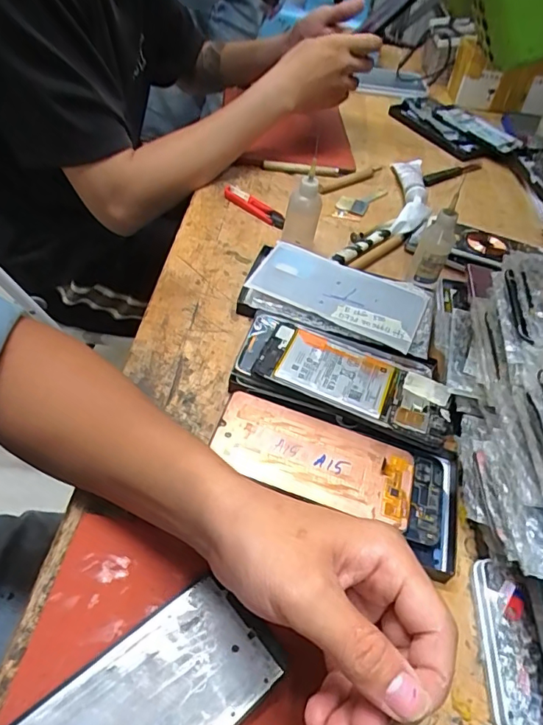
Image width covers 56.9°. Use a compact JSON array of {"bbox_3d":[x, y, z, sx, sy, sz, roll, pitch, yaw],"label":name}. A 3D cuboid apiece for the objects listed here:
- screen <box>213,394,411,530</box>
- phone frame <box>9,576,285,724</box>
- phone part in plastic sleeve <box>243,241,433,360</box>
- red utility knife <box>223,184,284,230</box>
[{"bbox_3d":[0.033,0.072,0.382,0.151,0.004,0.068,20,50,4],"label":"screen"},{"bbox_3d":[-0.071,0.186,0.264,0.152,0.005,0.073,-30,59,-30],"label":"phone frame"},{"bbox_3d":[0.070,-0.067,0.495,0.179,0.013,0.093,18,48,7],"label":"phone part in plastic sleeve"},{"bbox_3d":[-0.021,-0.194,0.623,0.097,0.011,0.020,37,53,22],"label":"red utility knife"}]

